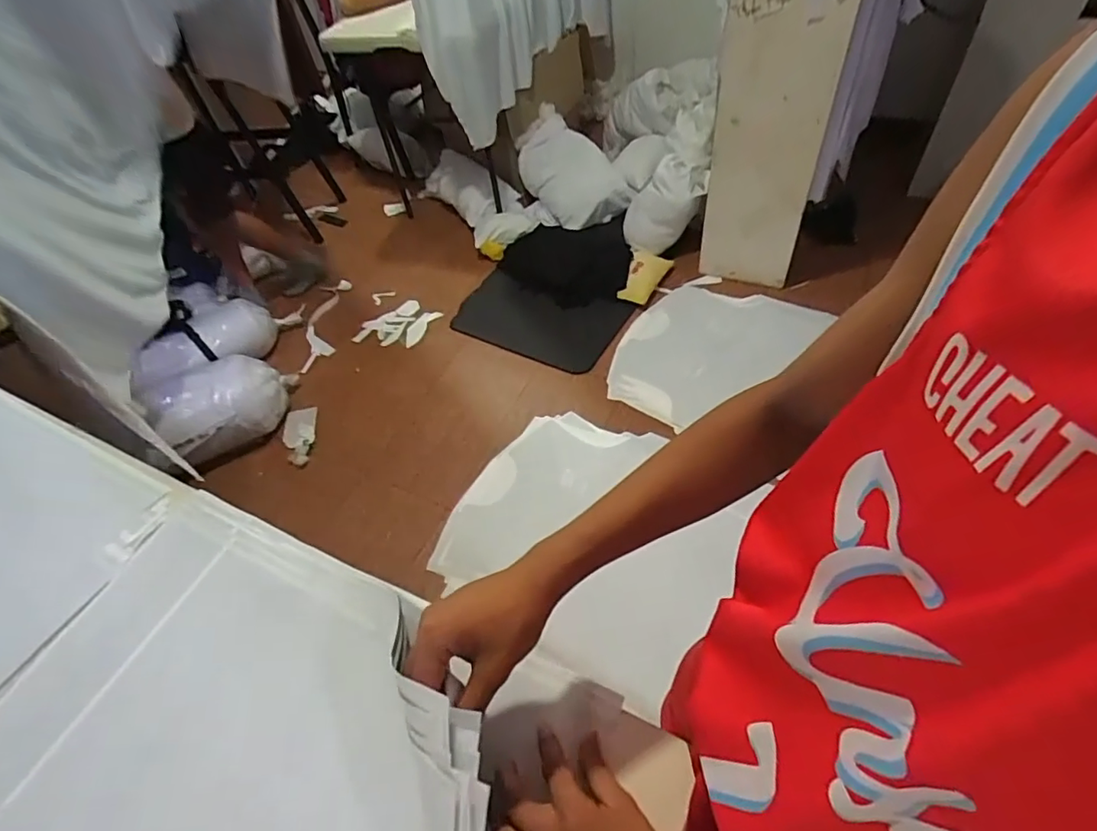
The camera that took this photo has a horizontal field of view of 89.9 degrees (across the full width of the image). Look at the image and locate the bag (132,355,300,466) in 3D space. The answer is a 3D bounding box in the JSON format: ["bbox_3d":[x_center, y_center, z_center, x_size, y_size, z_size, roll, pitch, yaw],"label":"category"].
[{"bbox_3d":[-0.979,-0.037,1.667,0.396,0.224,0.212,-32,54,-17],"label":"bag"}]

